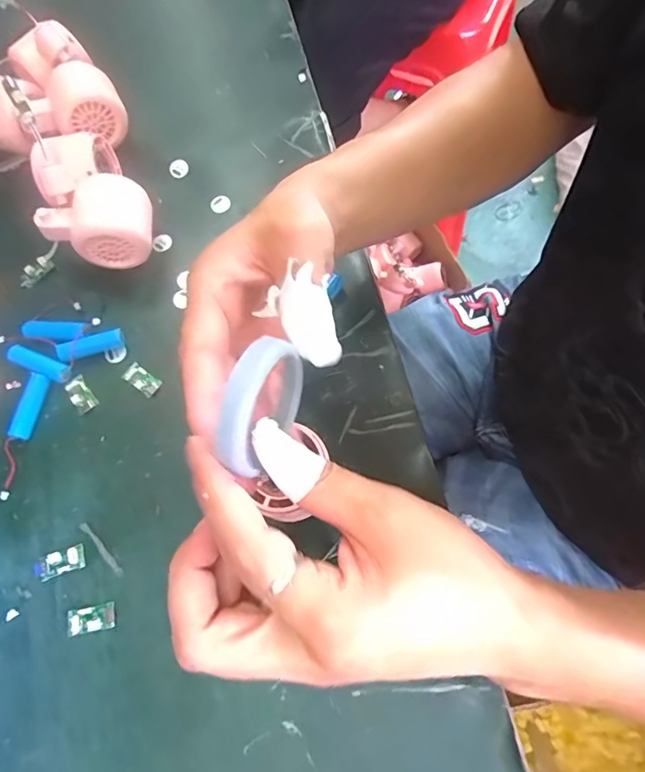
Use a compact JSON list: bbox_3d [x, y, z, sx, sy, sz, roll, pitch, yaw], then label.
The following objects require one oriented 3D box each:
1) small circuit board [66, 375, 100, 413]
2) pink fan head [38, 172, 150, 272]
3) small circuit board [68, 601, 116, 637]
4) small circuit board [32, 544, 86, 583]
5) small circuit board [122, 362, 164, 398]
[{"bbox_3d":[-0.182,0.006,0.368,0.015,0.004,0.028,-37,72,-10],"label":"small circuit board"},{"bbox_3d":[-0.174,-0.126,0.388,0.076,0.050,0.052,-9,70,-1],"label":"pink fan head"},{"bbox_3d":[-0.148,0.149,0.315,0.029,0.004,0.016,-11,70,-2],"label":"small circuit board"},{"bbox_3d":[-0.176,0.118,0.328,0.034,0.004,0.016,-19,70,-5],"label":"small circuit board"},{"bbox_3d":[-0.136,-0.005,0.371,0.031,0.004,0.015,35,75,14],"label":"small circuit board"}]

